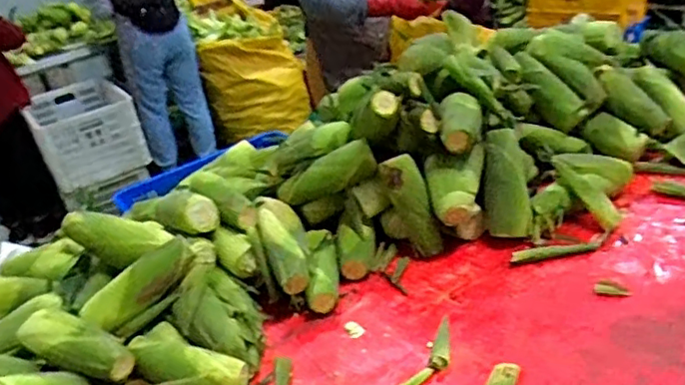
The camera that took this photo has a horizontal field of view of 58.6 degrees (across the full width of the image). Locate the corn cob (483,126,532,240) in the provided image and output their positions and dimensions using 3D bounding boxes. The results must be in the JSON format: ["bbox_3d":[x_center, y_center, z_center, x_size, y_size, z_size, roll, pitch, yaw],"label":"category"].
[{"bbox_3d":[0.285,-0.016,1.066,0.079,0.185,0.057,-5,-1,7],"label":"corn cob"}]

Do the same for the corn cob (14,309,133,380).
[{"bbox_3d":[-0.371,0.213,0.859,0.183,0.052,0.062,17,32,17],"label":"corn cob"}]

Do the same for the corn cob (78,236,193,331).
[{"bbox_3d":[-0.309,0.140,0.931,0.181,0.065,0.057,-38,32,-11],"label":"corn cob"}]

